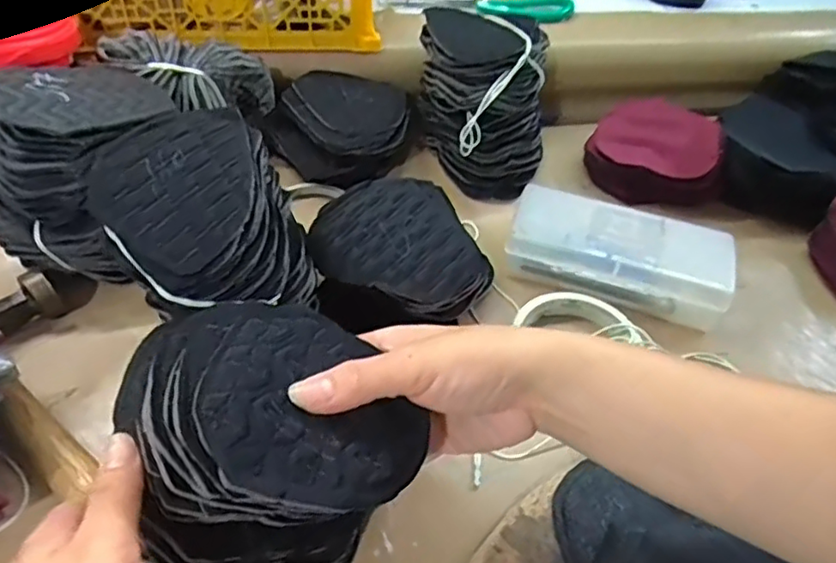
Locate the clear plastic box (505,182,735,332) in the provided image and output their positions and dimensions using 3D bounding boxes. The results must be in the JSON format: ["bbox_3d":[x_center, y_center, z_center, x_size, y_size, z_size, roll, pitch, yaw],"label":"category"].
[{"bbox_3d":[0.152,-0.021,0.484,0.162,0.046,0.072,17,47,11],"label":"clear plastic box"}]

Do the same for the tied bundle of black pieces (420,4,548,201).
[{"bbox_3d":[0.064,-0.157,0.547,0.100,0.127,0.107,-13,49,-17],"label":"tied bundle of black pieces"}]

